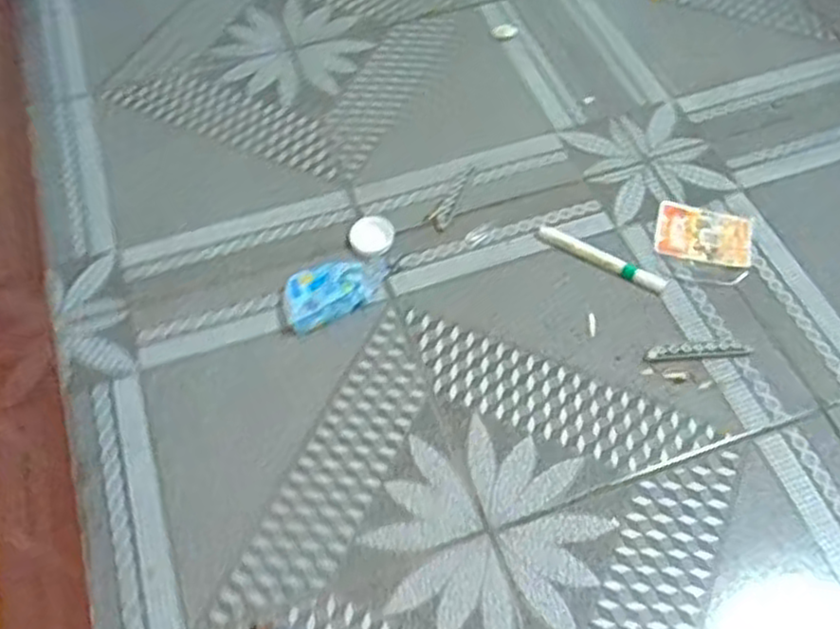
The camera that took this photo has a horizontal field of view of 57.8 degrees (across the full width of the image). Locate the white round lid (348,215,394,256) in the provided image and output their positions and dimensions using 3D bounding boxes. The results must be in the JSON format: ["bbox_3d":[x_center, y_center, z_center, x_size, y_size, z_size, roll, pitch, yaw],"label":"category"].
[{"bbox_3d":[-0.046,-0.076,0.733,0.041,0.006,0.044,0,58,1],"label":"white round lid"}]

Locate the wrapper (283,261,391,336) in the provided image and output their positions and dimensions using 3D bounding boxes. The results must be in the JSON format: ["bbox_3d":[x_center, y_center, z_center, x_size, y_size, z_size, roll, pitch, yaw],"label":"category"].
[{"bbox_3d":[-0.076,-0.027,0.691,0.103,0.026,0.055,-28,62,-15],"label":"wrapper"}]

